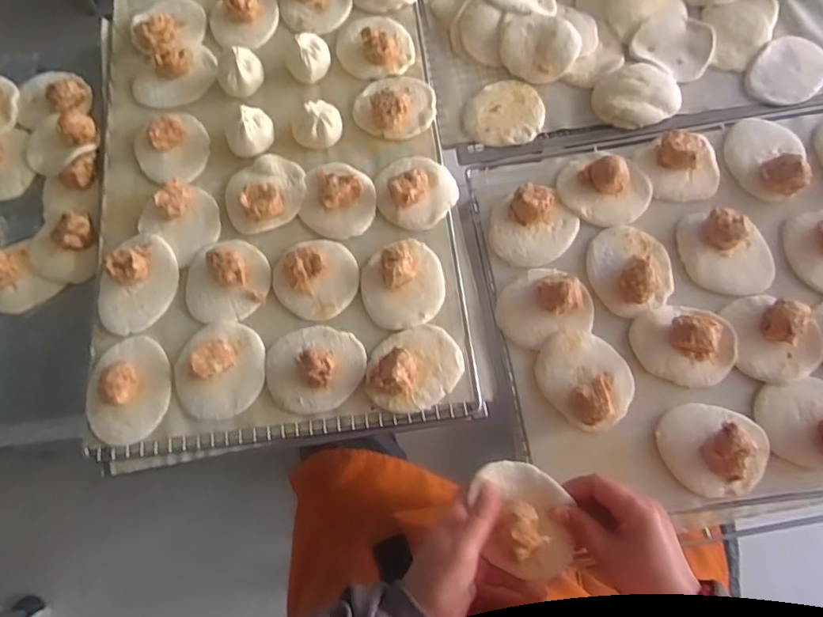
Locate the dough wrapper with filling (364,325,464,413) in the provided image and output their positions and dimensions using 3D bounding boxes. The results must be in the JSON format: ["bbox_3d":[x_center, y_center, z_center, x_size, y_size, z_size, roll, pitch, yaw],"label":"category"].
[{"bbox_3d":[0.002,0.057,0.568,0.097,0.041,0.078,-39,75,-10],"label":"dough wrapper with filling"}]

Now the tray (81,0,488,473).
[{"bbox_3d":[-0.192,-0.150,0.647,0.464,0.032,0.601,-8,72,0],"label":"tray"}]

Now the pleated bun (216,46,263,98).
[{"bbox_3d":[-0.205,-0.281,0.687,0.057,0.043,0.052,-1,72,2],"label":"pleated bun"}]

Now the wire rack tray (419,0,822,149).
[{"bbox_3d":[0.316,-0.419,0.733,0.615,0.037,0.412,-8,72,-1],"label":"wire rack tray"}]

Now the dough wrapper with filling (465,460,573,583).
[{"bbox_3d":[0.091,0.172,0.468,0.074,0.036,0.086,8,73,5],"label":"dough wrapper with filling"}]

